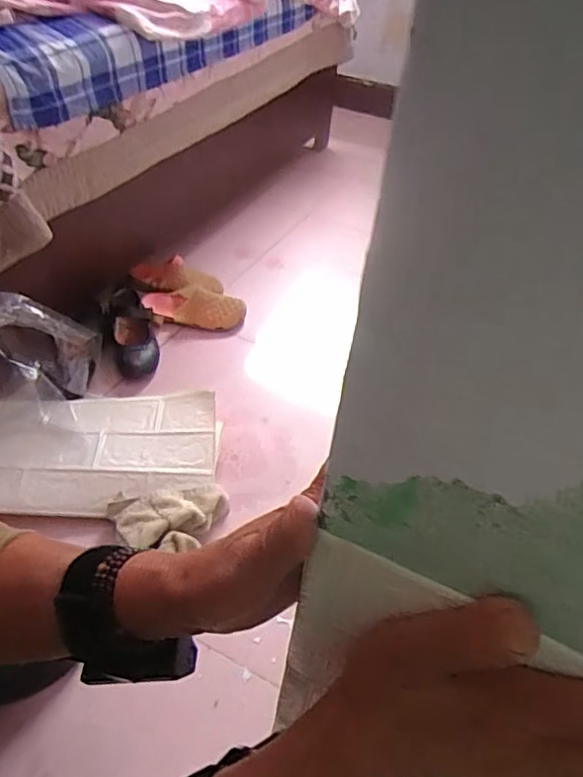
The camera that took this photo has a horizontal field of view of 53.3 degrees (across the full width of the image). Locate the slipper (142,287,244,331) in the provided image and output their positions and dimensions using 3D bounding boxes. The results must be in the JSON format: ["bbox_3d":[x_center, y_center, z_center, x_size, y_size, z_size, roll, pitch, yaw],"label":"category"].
[{"bbox_3d":[-0.218,-0.188,1.316,0.222,0.065,0.107,3,64,3],"label":"slipper"}]

